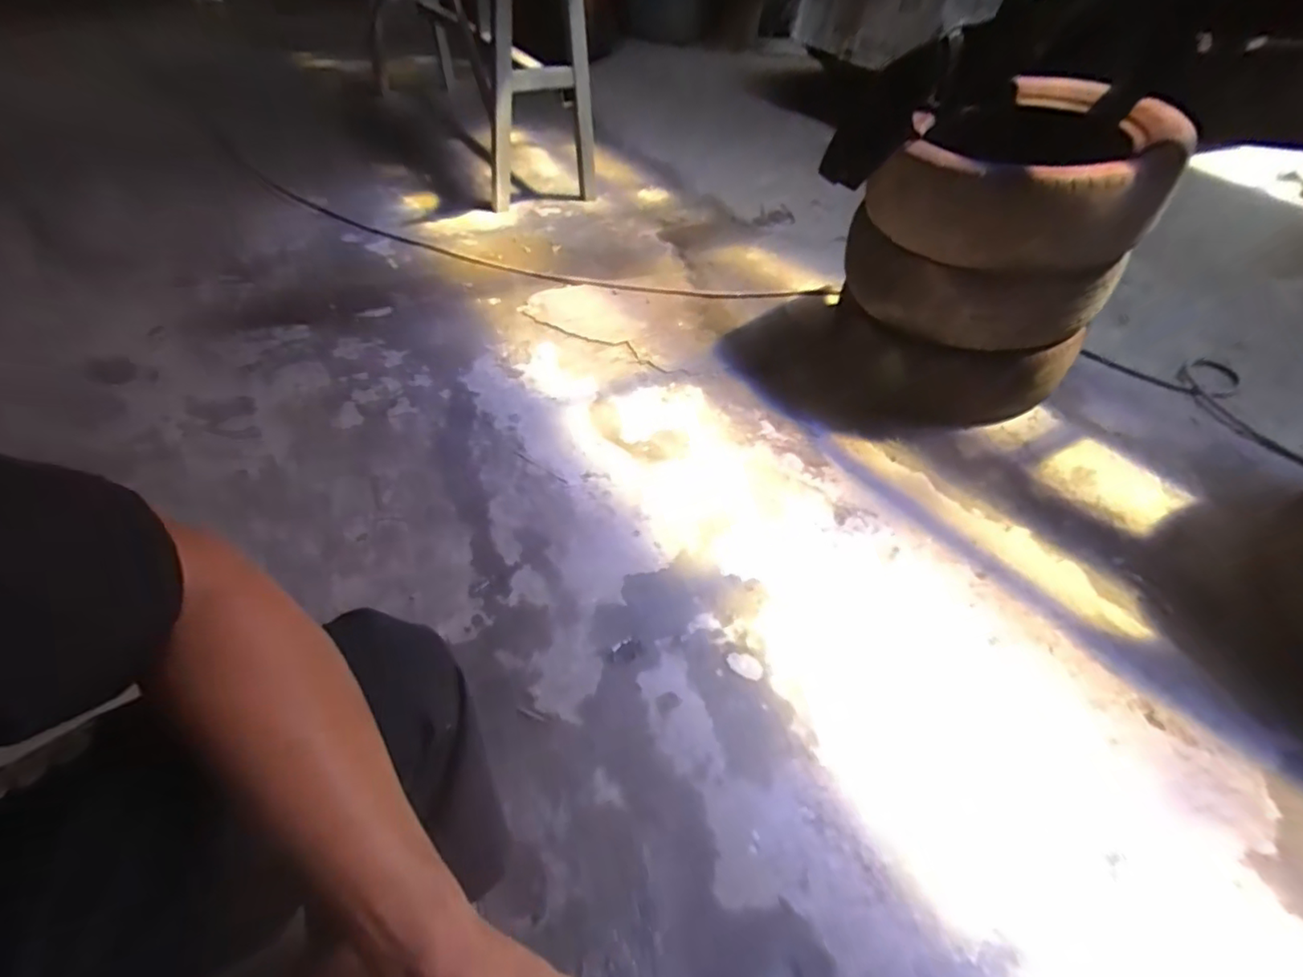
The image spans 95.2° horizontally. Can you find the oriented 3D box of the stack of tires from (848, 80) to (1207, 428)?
[{"bbox_3d":[0.755,-0.526,1.332,0.517,0.549,0.521,38,54,25],"label":"stack of tires"}]

